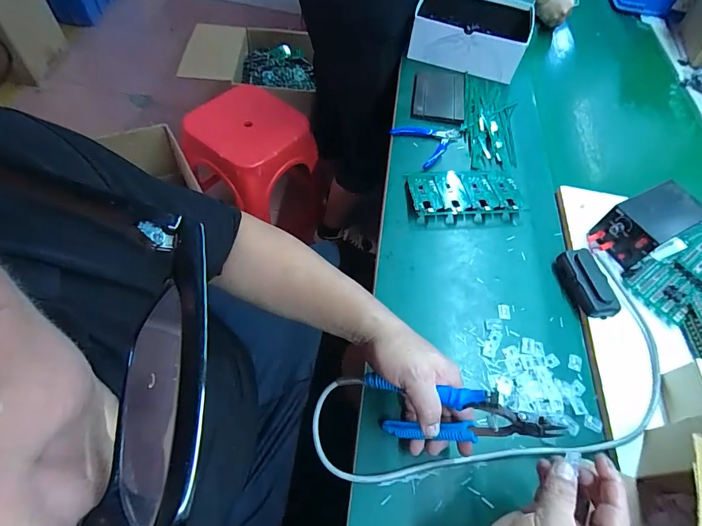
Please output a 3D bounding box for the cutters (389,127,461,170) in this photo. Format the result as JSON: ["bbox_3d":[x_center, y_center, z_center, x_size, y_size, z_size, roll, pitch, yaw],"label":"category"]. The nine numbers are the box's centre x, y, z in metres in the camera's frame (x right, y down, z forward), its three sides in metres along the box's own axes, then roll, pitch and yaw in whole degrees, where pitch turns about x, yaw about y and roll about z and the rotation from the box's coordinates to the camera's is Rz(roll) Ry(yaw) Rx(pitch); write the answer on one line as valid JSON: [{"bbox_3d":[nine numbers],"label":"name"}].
[{"bbox_3d":[0.154,-0.236,0.733,0.124,0.012,0.102,-28,63,-20],"label":"cutters"}]

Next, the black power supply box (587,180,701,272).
[{"bbox_3d":[0.452,-0.060,0.599,0.146,0.083,0.085,-22,61,-17],"label":"black power supply box"}]

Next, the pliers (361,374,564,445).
[{"bbox_3d":[0.108,0.156,0.401,0.178,0.075,0.024,-6,31,27],"label":"pliers"}]

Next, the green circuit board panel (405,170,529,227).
[{"bbox_3d":[0.198,-0.123,0.664,0.197,0.023,0.114,-4,57,-7],"label":"green circuit board panel"}]

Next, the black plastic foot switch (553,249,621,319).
[{"bbox_3d":[0.342,0.031,0.567,0.054,0.028,0.104,-10,58,-10],"label":"black plastic foot switch"}]

